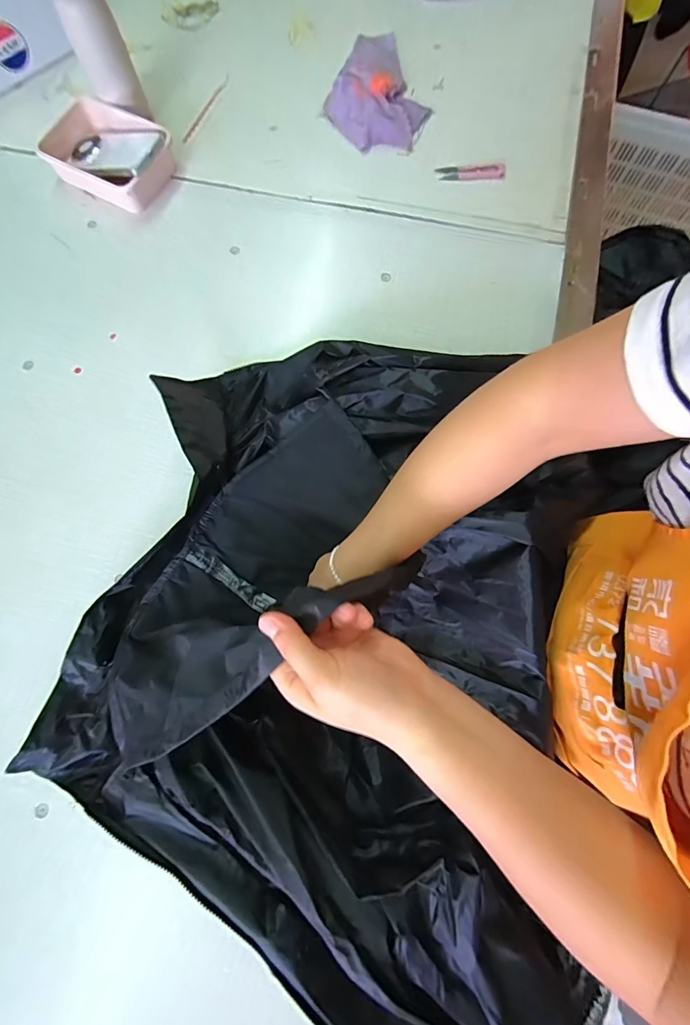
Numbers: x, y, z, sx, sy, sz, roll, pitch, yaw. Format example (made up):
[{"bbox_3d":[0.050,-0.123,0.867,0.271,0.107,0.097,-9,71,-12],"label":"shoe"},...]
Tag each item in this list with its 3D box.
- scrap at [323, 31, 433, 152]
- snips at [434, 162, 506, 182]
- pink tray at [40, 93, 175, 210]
[{"bbox_3d":[0.039,-0.669,0.640,0.153,0.034,0.231,-13,77,-3],"label":"scrap"},{"bbox_3d":[0.187,-0.505,0.604,0.100,0.007,0.028,2,77,1],"label":"snips"},{"bbox_3d":[-0.341,-0.528,0.601,0.169,0.049,0.122,26,78,6],"label":"pink tray"}]

